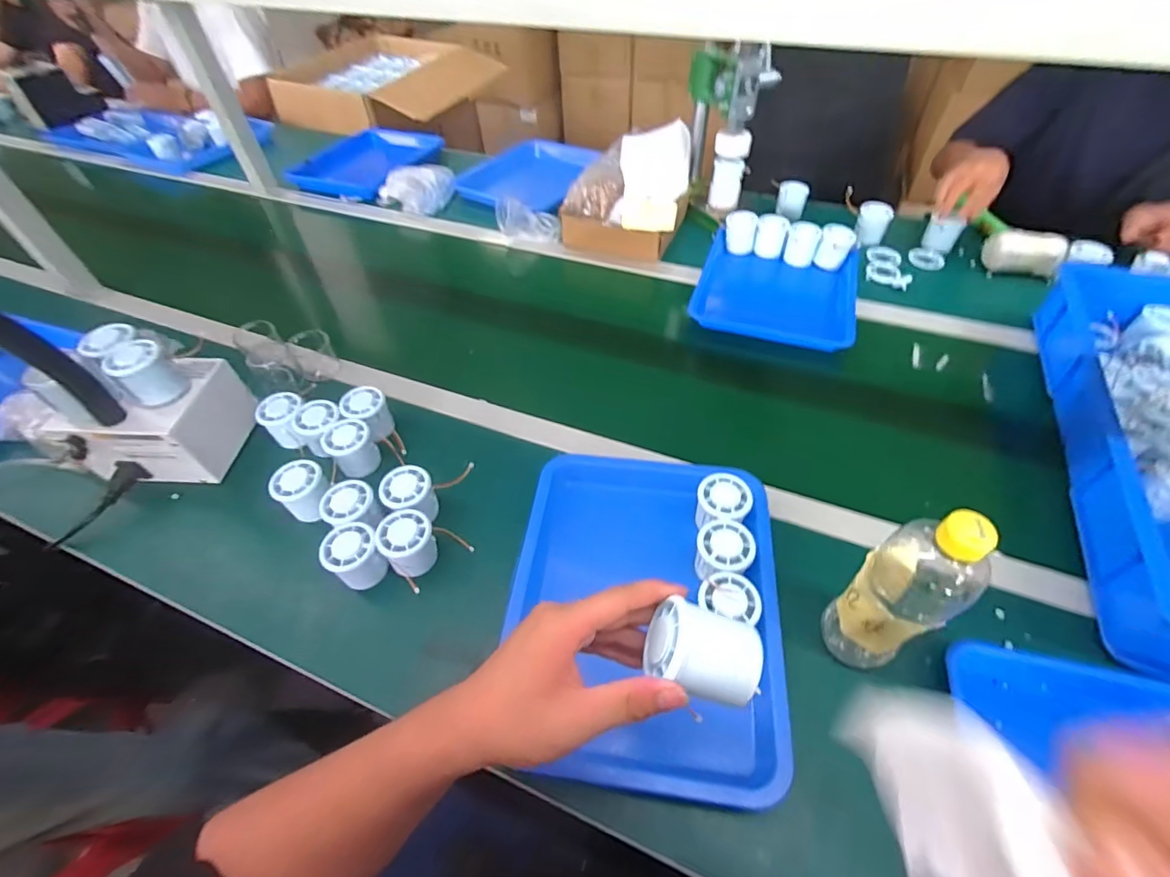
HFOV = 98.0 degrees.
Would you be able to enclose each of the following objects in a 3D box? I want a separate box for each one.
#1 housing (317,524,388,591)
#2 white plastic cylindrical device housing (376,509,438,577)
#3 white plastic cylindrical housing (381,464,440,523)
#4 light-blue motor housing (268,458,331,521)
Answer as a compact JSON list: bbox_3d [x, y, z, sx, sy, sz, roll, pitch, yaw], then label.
[{"bbox_3d":[-0.249,0.133,0.560,0.051,0.073,0.054,-33,56,-23],"label":"housing"},{"bbox_3d":[-0.194,0.118,0.565,0.050,0.066,0.055,-1,50,2],"label":"white plastic cylindrical device housing"},{"bbox_3d":[-0.206,0.067,0.599,0.053,0.048,0.055,17,53,16],"label":"white plastic cylindrical housing"},{"bbox_3d":[-0.337,0.065,0.613,0.051,0.059,0.056,18,53,17],"label":"light-blue motor housing"}]

